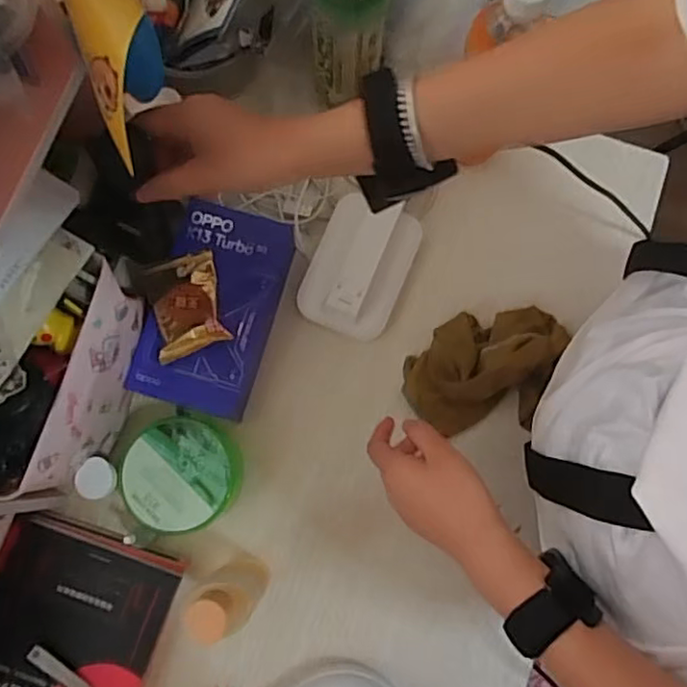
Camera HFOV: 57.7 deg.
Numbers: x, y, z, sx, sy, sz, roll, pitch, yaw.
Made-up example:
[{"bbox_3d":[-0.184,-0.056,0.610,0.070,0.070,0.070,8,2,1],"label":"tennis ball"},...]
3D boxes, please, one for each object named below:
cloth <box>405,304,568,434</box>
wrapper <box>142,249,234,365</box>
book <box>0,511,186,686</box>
[{"bbox_3d":[0.133,0.022,0.575,0.149,0.052,0.107,-3,79,-1],"label":"cloth"},{"bbox_3d":[-0.136,-0.034,0.544,0.061,0.017,0.089,-16,79,-3],"label":"wrapper"},{"bbox_3d":[-0.240,0.266,0.523,0.145,0.030,0.205,19,80,4],"label":"book"}]

